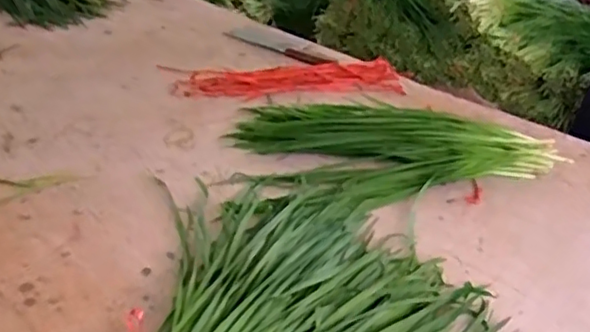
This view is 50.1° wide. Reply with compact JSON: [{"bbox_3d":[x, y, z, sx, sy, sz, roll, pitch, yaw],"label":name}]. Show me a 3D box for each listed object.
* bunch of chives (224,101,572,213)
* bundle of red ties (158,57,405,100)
[{"bbox_3d":[0.147,-0.035,0.926,0.484,0.040,0.266,5,32,0],"label":"bunch of chives"},{"bbox_3d":[-0.006,-0.166,1.158,0.434,0.029,0.102,-3,31,-18],"label":"bundle of red ties"}]

